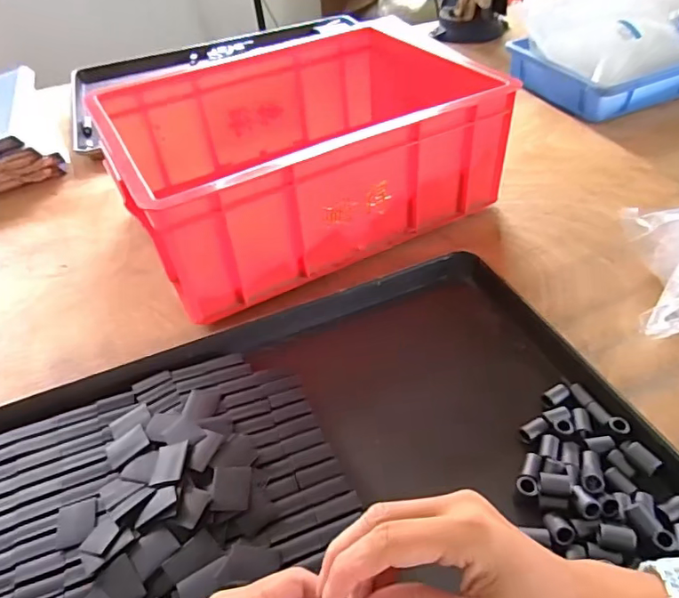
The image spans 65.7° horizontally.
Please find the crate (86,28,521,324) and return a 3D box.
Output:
[{"bbox_3d":[-0.038,-0.178,0.637,0.406,0.149,0.287,-23,46,-18],"label":"crate"}]

